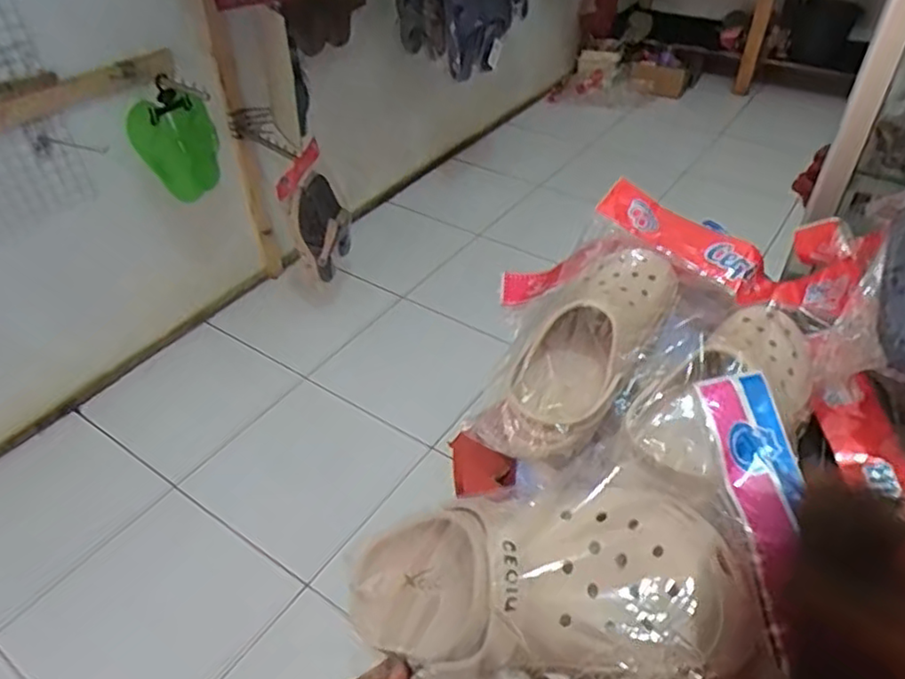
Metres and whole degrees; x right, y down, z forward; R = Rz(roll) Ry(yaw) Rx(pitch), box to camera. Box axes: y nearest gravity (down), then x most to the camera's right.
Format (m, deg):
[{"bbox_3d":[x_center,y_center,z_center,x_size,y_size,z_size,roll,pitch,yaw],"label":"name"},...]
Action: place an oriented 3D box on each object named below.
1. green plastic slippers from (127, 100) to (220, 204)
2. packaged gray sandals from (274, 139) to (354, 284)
[{"bbox_3d":[-0.615,-0.432,1.483,0.040,0.311,0.175,42,74,14],"label":"green plastic slippers"},{"bbox_3d":[-0.334,-0.308,1.683,0.090,0.300,0.184,9,43,12],"label":"packaged gray sandals"}]

